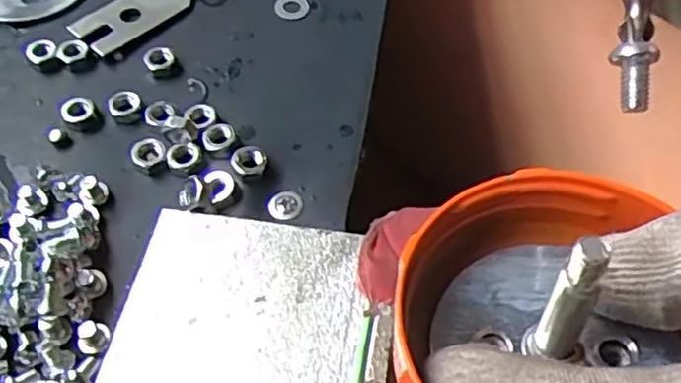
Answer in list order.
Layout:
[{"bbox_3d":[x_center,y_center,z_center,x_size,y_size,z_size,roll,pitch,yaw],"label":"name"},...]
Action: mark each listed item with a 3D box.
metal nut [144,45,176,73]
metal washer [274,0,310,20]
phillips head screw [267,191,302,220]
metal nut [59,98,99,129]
[{"bbox_3d":[-0.059,-0.043,0.222,0.009,0.004,0.009,0,57,-1],"label":"metal nut"},{"bbox_3d":[-0.017,-0.065,0.241,0.012,0.004,0.011,2,67,-5],"label":"metal washer"},{"bbox_3d":[-0.016,0.003,0.195,0.010,0.004,0.009,-17,59,-12],"label":"phillips head screw"},{"bbox_3d":[-0.080,-0.024,0.210,0.010,0.005,0.011,-17,59,-12],"label":"metal nut"}]

